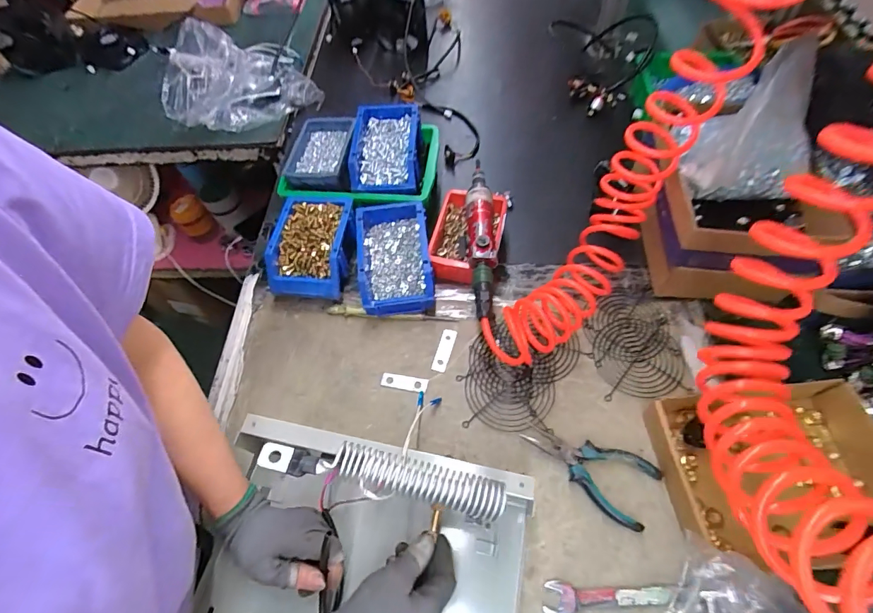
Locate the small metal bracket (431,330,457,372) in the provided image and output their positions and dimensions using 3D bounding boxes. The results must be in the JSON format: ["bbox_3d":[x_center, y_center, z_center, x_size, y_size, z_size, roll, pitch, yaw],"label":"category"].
[{"bbox_3d":[0.011,0.061,0.597,0.019,0.005,0.065,14,61,12],"label":"small metal bracket"}]

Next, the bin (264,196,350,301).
[{"bbox_3d":[-0.185,-0.085,0.655,0.114,0.081,0.152,2,59,6],"label":"bin"}]

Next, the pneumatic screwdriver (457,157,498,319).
[{"bbox_3d":[0.056,-0.107,0.604,0.048,0.033,0.276,-2,59,3],"label":"pneumatic screwdriver"}]

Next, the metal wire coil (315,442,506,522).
[{"bbox_3d":[-0.019,0.148,0.365,0.155,0.025,0.031,16,61,-2],"label":"metal wire coil"}]

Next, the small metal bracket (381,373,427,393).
[{"bbox_3d":[-0.043,0.103,0.579,0.062,0.004,0.018,8,60,9],"label":"small metal bracket"}]

